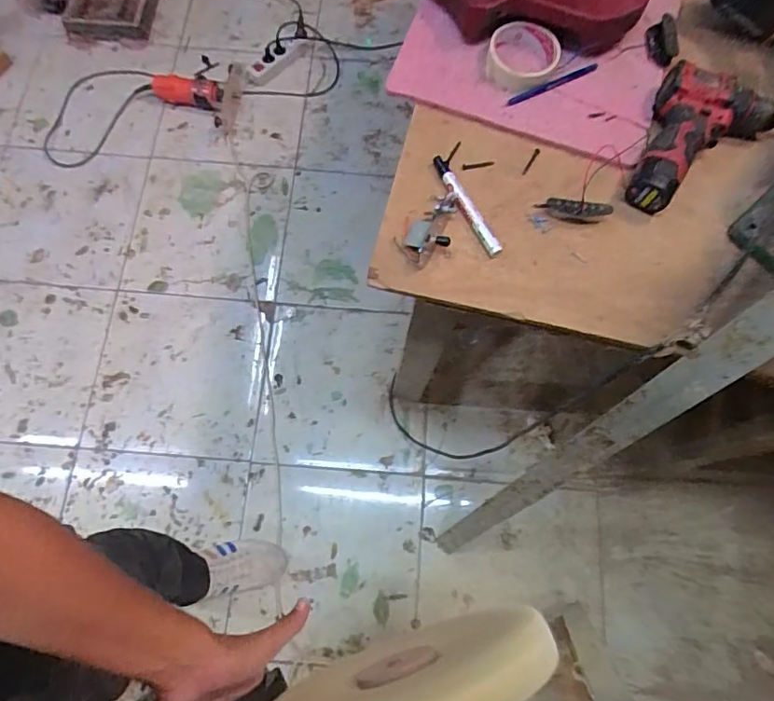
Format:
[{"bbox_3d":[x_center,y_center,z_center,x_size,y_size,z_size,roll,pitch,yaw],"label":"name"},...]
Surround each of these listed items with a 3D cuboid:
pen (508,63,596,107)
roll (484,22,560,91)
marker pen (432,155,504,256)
[{"bbox_3d":[0.213,-0.340,0.691,0.130,0.008,0.010,-24,73,-10],"label":"pen"},{"bbox_3d":[0.173,-0.373,0.690,0.089,0.029,0.090,12,72,2],"label":"roll"},{"bbox_3d":[0.093,-0.173,0.639,0.018,0.015,0.144,-26,75,-9],"label":"marker pen"}]

